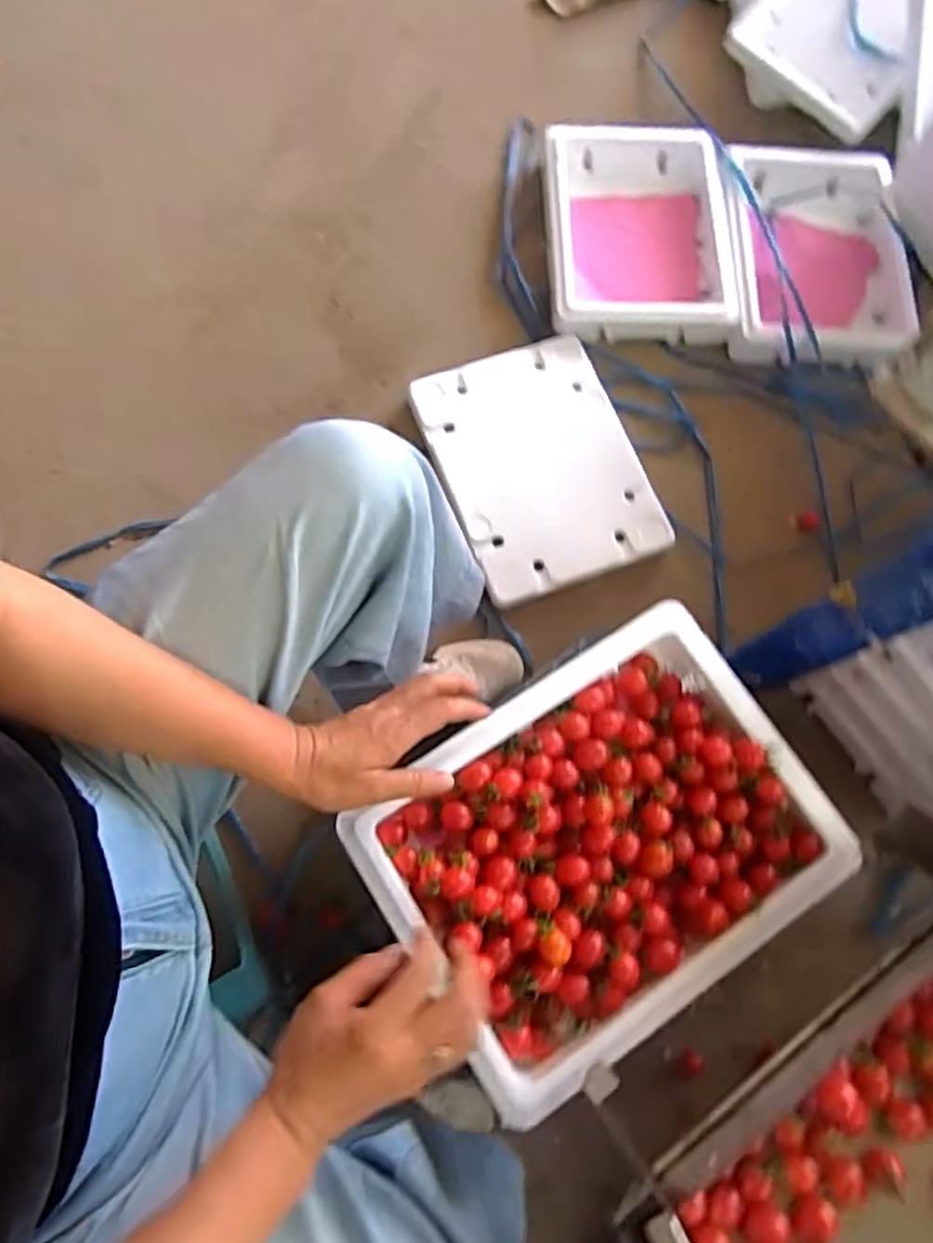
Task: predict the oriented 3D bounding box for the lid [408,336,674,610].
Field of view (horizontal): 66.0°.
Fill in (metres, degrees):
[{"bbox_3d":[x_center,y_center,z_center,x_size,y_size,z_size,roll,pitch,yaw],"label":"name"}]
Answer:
[{"bbox_3d":[0.098,-0.215,0.988,0.262,0.032,0.345,-20,75,-6],"label":"lid"}]

